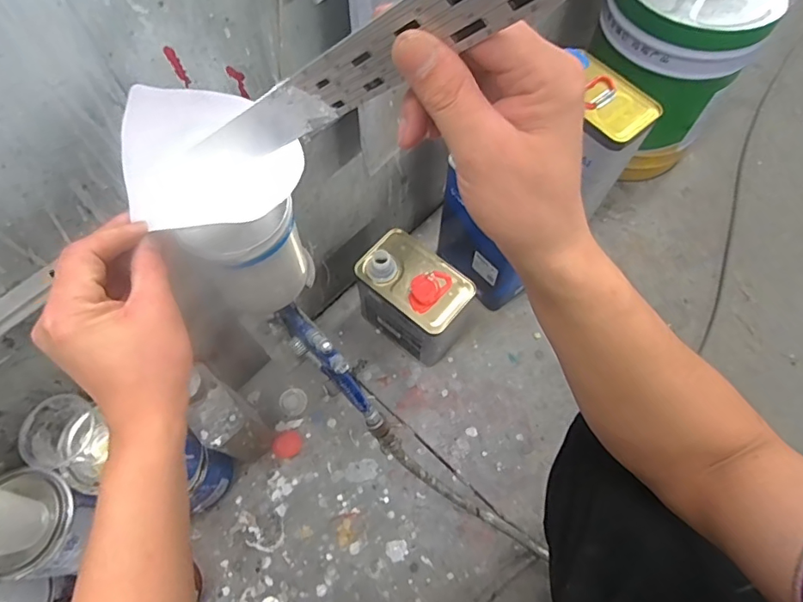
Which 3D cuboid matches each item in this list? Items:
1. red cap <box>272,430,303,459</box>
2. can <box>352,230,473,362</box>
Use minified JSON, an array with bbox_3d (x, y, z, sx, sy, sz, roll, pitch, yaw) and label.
[{"bbox_3d":[-0.178,0.226,0.784,0.046,0.008,0.040,-29,68,-13],"label":"red cap"},{"bbox_3d":[0.015,0.005,0.798,0.158,0.187,0.091,40,71,17],"label":"can"}]

